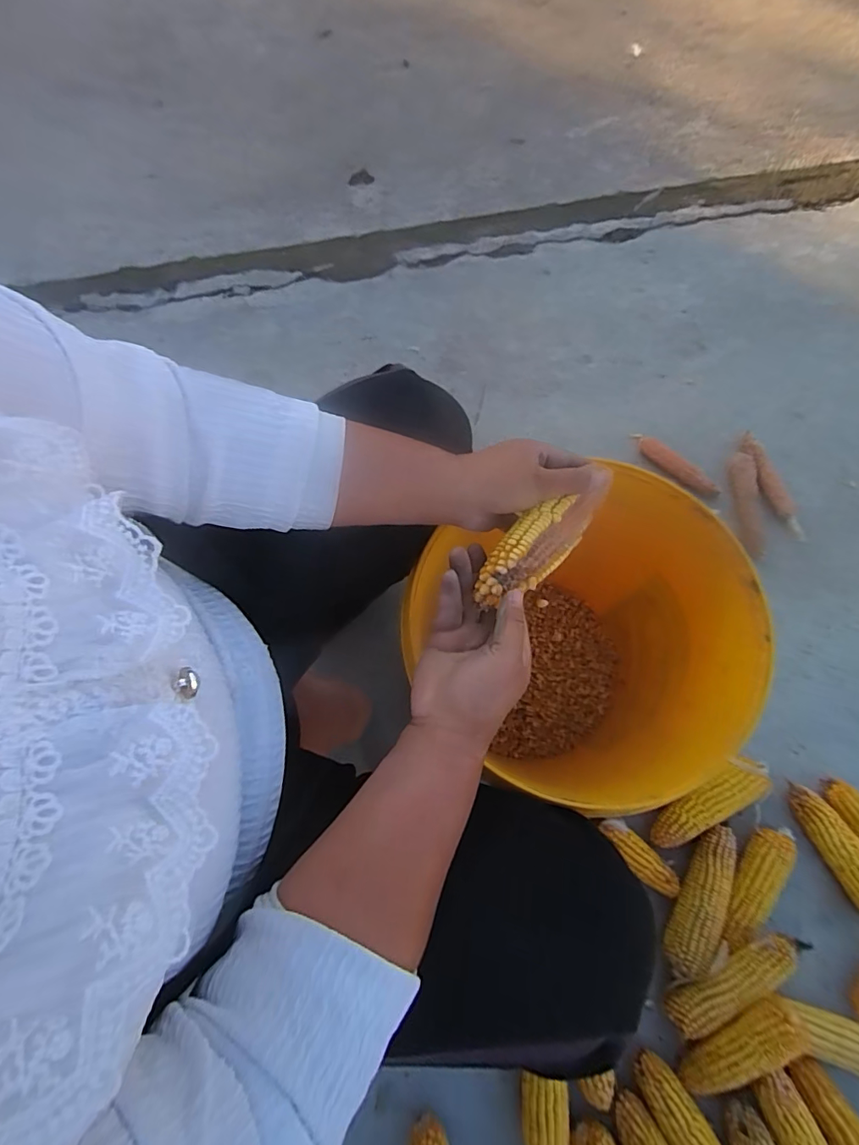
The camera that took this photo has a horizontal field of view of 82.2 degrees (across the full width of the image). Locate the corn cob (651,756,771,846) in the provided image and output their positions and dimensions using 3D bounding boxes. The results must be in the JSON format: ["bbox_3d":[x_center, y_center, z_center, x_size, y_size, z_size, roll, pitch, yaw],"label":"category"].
[{"bbox_3d":[0.369,0.306,0.660,0.175,0.050,0.057,-27,74,-6],"label":"corn cob"}]

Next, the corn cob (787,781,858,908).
[{"bbox_3d":[0.537,0.363,0.642,0.050,0.037,0.180,-28,74,-7],"label":"corn cob"}]

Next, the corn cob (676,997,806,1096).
[{"bbox_3d":[0.353,0.546,0.559,0.151,0.047,0.049,-46,74,14],"label":"corn cob"}]

